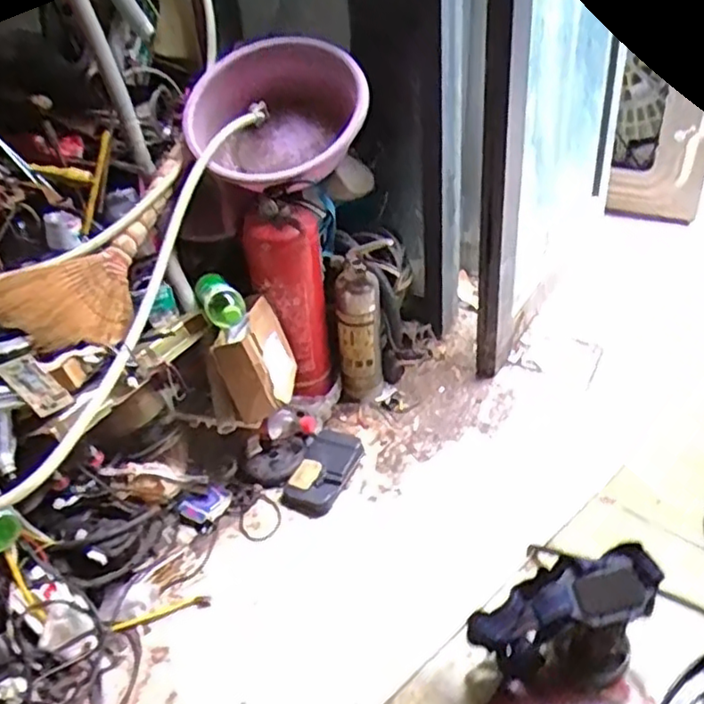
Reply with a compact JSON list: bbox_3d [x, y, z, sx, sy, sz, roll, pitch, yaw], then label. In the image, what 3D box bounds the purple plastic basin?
[{"bbox_3d":[-0.132,-0.428,1.341,0.351,0.189,0.321,-14,69,7],"label":"purple plastic basin"}]

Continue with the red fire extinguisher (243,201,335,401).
[{"bbox_3d":[-0.118,-0.094,1.351,0.137,0.381,0.111,-6,36,-1],"label":"red fire extinguisher"}]

